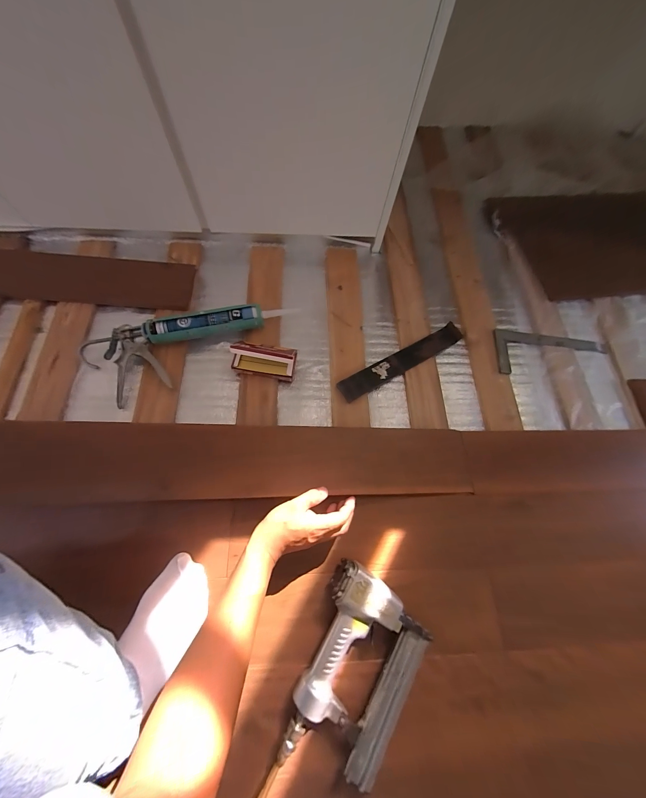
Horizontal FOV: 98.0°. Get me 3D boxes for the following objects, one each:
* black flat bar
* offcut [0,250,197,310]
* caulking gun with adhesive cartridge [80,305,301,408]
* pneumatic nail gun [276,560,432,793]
[{"bbox_3d":[0.184,-0.088,0.645,0.332,0.014,0.050,-28,78,-16],"label":"black flat bar"},{"bbox_3d":[-0.721,-0.290,0.634,0.855,0.032,0.128,3,70,-1],"label":"offcut"},{"bbox_3d":[-0.274,-0.125,0.606,0.461,0.058,0.151,-21,72,-10],"label":"caulking gun with adhesive cartridge"},{"bbox_3d":[0.057,0.399,0.418,0.158,0.065,0.240,24,71,6],"label":"pneumatic nail gun"}]

